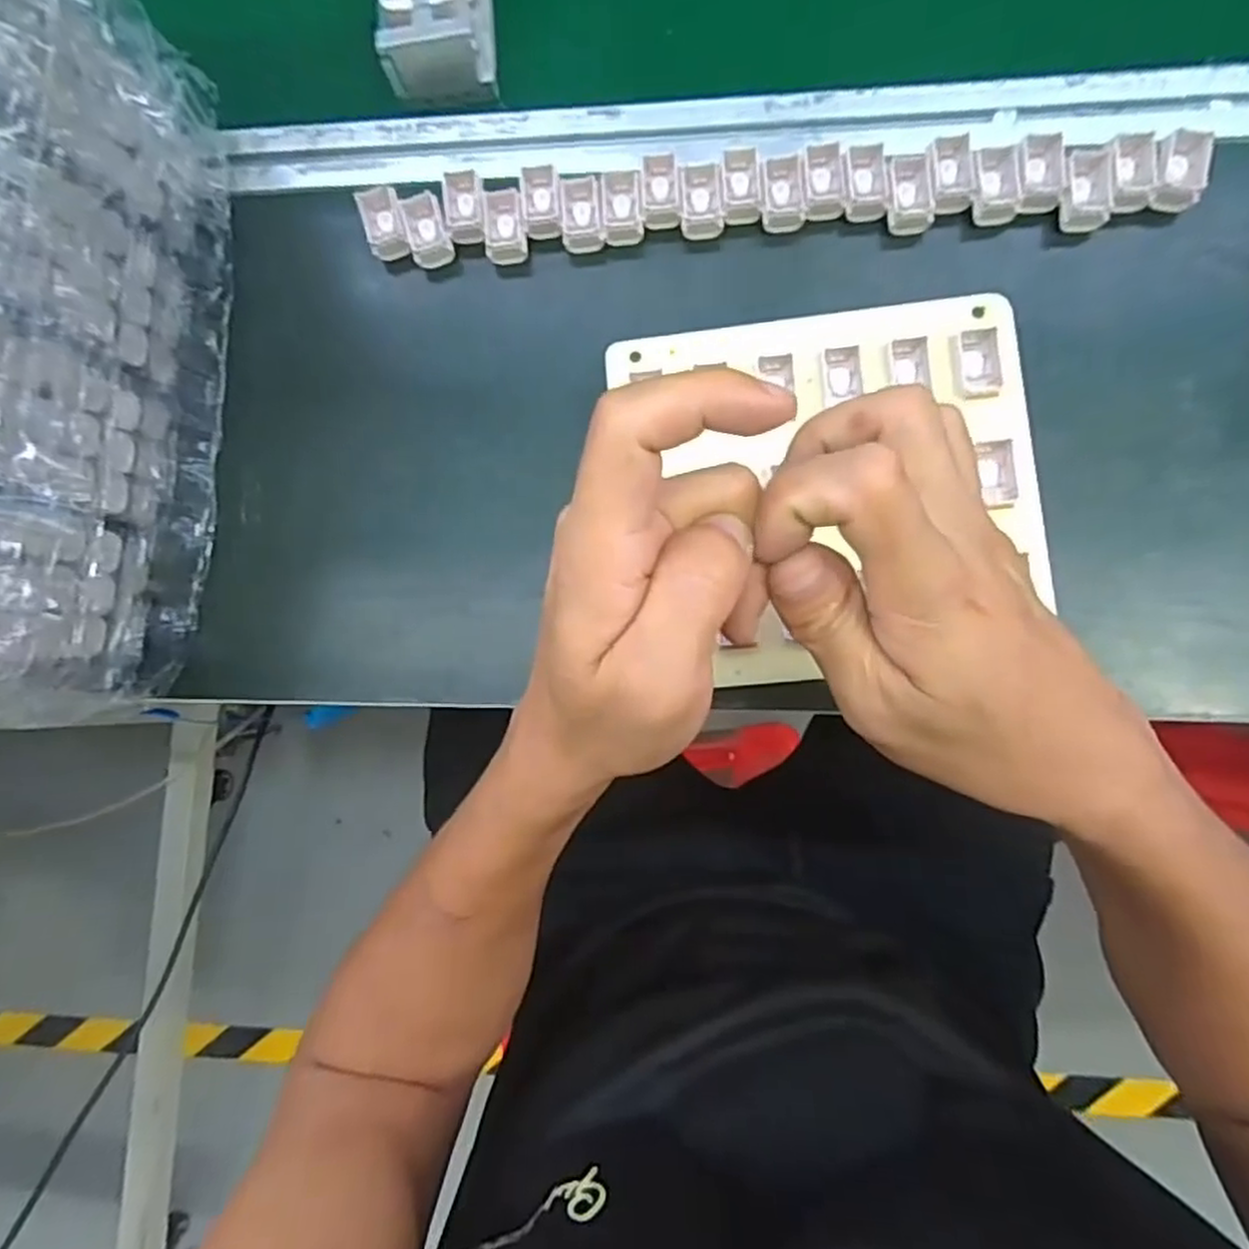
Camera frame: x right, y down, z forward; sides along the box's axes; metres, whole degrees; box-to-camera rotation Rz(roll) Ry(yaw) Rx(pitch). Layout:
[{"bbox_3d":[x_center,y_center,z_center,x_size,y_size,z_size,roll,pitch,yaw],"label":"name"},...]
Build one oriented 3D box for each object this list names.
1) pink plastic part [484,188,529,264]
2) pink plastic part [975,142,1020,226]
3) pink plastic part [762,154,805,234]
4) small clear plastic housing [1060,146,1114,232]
[{"bbox_3d":[-0.066,-0.220,0.392,0.022,0.010,0.037,-7,83,5],"label":"pink plastic part"},{"bbox_3d":[0.191,-0.226,0.365,0.021,0.009,0.036,-1,84,5],"label":"pink plastic part"},{"bbox_3d":[0.084,-0.228,0.375,0.022,0.010,0.034,-3,83,5],"label":"pink plastic part"},{"bbox_3d":[0.233,-0.221,0.360,0.022,0.015,0.037,-3,83,5],"label":"small clear plastic housing"}]

